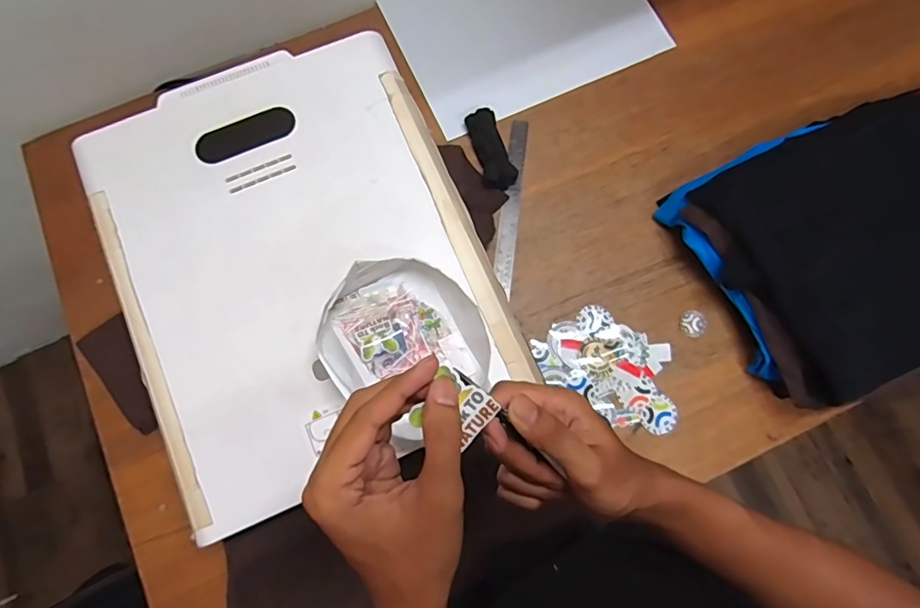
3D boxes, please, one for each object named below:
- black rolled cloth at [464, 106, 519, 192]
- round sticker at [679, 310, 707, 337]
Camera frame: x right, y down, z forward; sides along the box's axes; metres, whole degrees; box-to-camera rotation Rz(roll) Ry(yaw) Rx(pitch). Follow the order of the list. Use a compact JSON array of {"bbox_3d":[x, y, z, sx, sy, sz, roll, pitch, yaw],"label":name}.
[{"bbox_3d":[0.047,-0.239,0.784,0.046,0.024,0.126,-19,77,-5],"label":"black rolled cloth"},{"bbox_3d":[0.337,0.029,0.735,0.039,0.004,0.037,0,85,4],"label":"round sticker"}]

